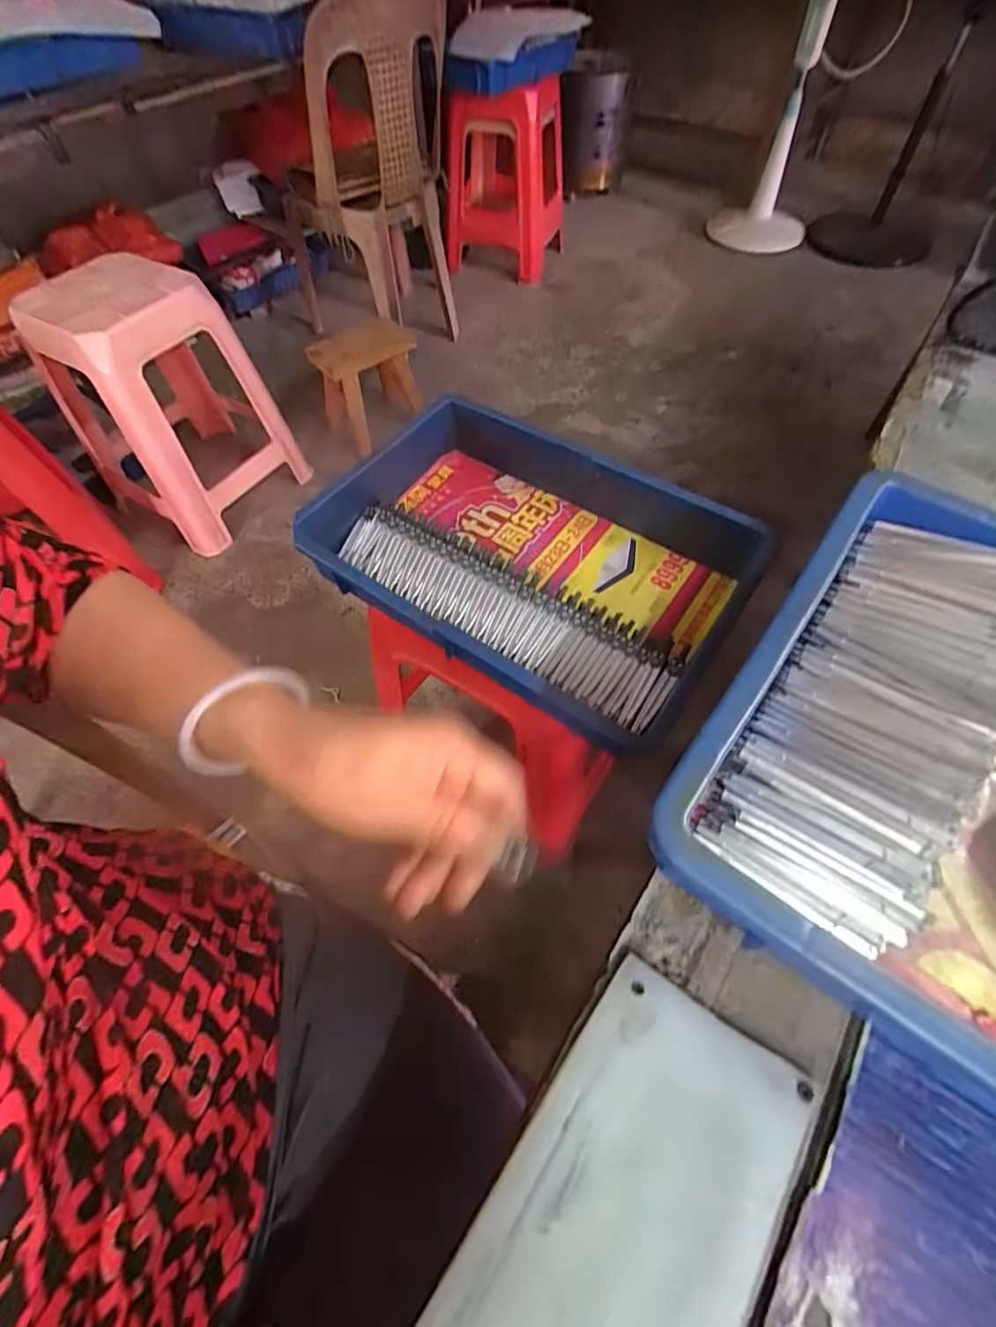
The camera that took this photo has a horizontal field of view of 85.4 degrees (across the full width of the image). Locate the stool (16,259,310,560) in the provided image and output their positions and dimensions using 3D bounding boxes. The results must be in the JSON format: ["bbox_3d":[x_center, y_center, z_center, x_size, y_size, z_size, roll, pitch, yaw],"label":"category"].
[{"bbox_3d":[-0.730,-0.573,1.186,0.367,0.458,0.373,39,66,21],"label":"stool"}]

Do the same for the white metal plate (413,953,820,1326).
[{"bbox_3d":[0.040,0.231,0.206,0.097,0.010,0.198,31,64,18],"label":"white metal plate"}]

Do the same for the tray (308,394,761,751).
[{"bbox_3d":[0.010,-0.122,0.586,0.443,0.086,0.285,31,64,18],"label":"tray"}]

